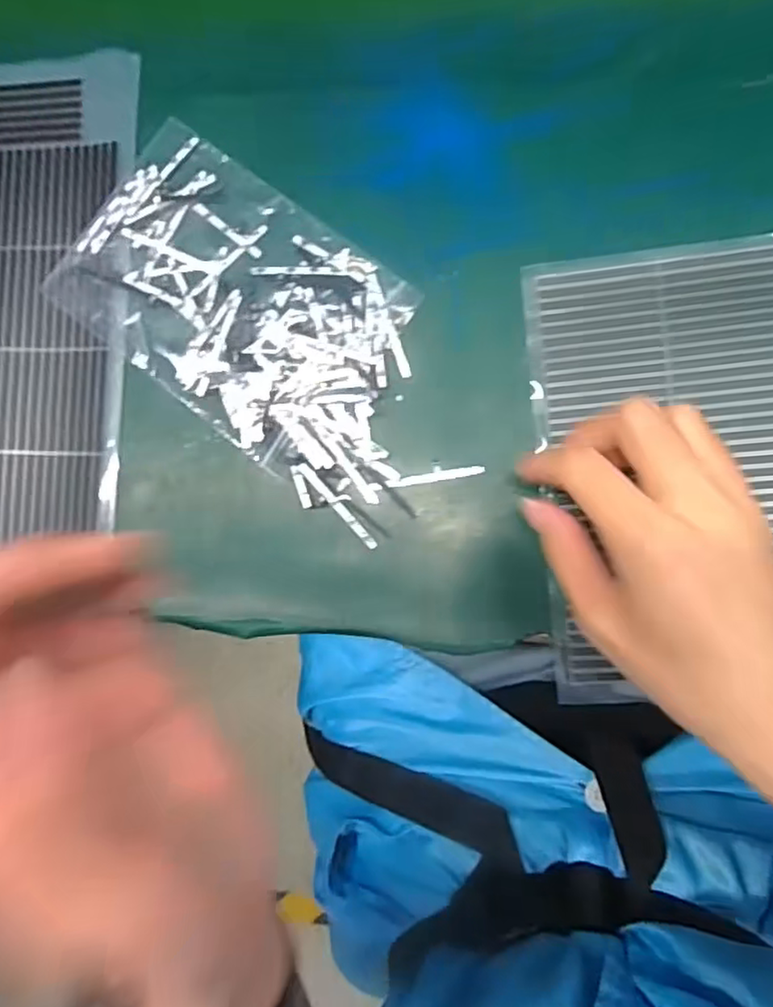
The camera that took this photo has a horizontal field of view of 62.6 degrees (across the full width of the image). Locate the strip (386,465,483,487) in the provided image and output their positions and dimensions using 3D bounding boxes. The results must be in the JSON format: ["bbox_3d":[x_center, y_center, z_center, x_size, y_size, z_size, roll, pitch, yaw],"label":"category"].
[{"bbox_3d":[0.026,-0.014,0.341,0.052,0.004,0.006,-10,85,9],"label":"strip"}]

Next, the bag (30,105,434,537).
[{"bbox_3d":[-0.074,-0.107,0.360,0.232,0.012,0.128,39,93,9],"label":"bag"}]

